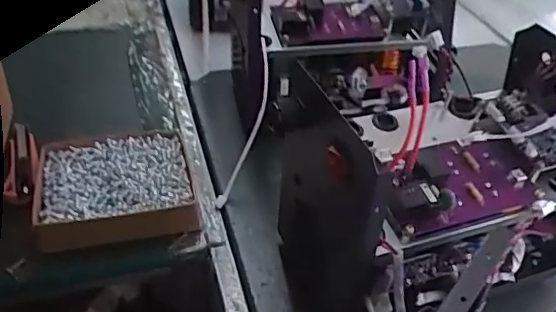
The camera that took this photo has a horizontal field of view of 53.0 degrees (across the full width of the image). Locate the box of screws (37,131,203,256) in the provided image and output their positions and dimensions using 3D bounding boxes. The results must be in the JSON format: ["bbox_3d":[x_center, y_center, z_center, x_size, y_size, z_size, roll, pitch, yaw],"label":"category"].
[{"bbox_3d":[-0.184,0.036,0.633,0.165,0.041,0.145,-9,40,-15],"label":"box of screws"}]

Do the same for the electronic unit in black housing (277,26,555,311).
[{"bbox_3d":[0.153,0.024,0.528,0.279,0.219,0.156,-12,41,-18],"label":"electronic unit in black housing"}]

